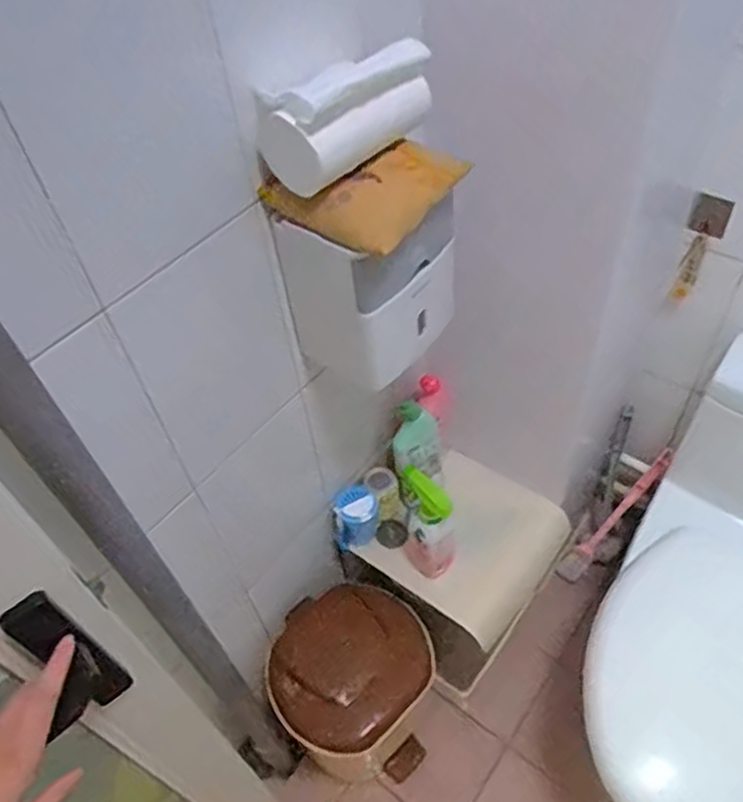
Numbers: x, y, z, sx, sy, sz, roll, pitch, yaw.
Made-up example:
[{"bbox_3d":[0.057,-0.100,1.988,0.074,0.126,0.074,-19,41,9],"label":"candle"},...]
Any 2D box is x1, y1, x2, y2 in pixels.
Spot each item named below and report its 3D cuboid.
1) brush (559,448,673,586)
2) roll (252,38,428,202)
[{"bbox_3d":[0.531,0.250,1.470,0.042,0.369,0.055,6,32,-50],"label":"brush"},{"bbox_3d":[-0.032,-0.315,0.719,0.093,0.094,0.195,30,59,26],"label":"roll"}]

